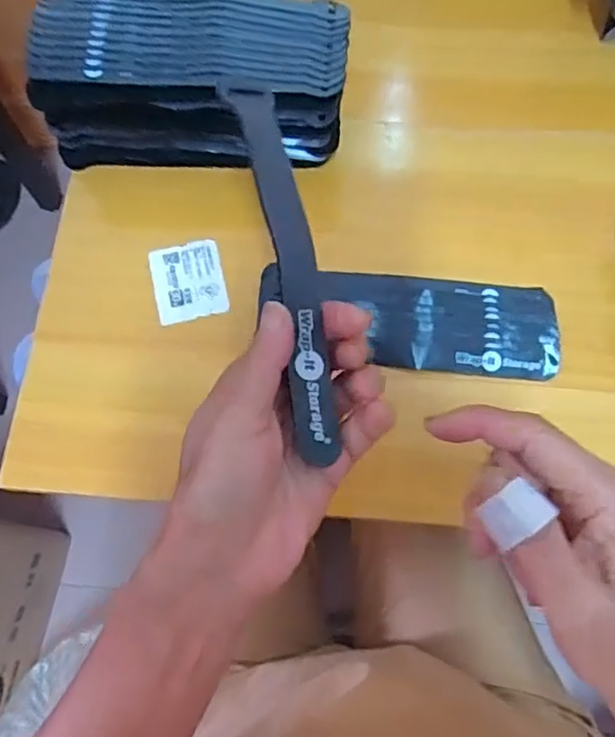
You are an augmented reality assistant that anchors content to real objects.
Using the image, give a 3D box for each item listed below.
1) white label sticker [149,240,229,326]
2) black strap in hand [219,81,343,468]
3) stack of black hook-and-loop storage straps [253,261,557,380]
[{"bbox_3d":[-0.084,-0.062,0.457,0.048,0.005,0.058,-13,73,-2],"label":"white label sticker"},{"bbox_3d":[-0.010,-0.052,0.288,0.024,0.019,0.183,-11,75,-2],"label":"black strap in hand"},{"bbox_3d":[0.066,-0.034,0.447,0.206,0.012,0.066,6,78,13],"label":"stack of black hook-and-loop storage straps"}]

